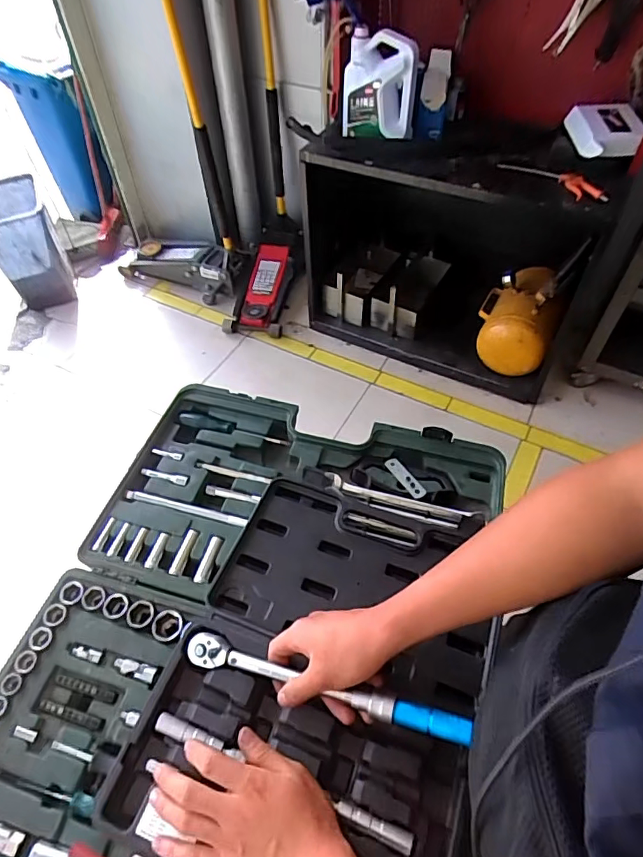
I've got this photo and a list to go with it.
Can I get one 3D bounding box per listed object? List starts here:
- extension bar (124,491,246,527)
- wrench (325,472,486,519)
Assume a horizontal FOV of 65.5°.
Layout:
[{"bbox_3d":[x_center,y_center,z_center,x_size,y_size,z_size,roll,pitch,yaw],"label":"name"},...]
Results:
[{"bbox_3d":[-0.194,0.113,0.715,0.186,0.013,0.014,12,53,11],"label":"extension bar"},{"bbox_3d":[0.119,0.103,0.727,0.230,0.014,0.025,12,53,11],"label":"wrench"}]

